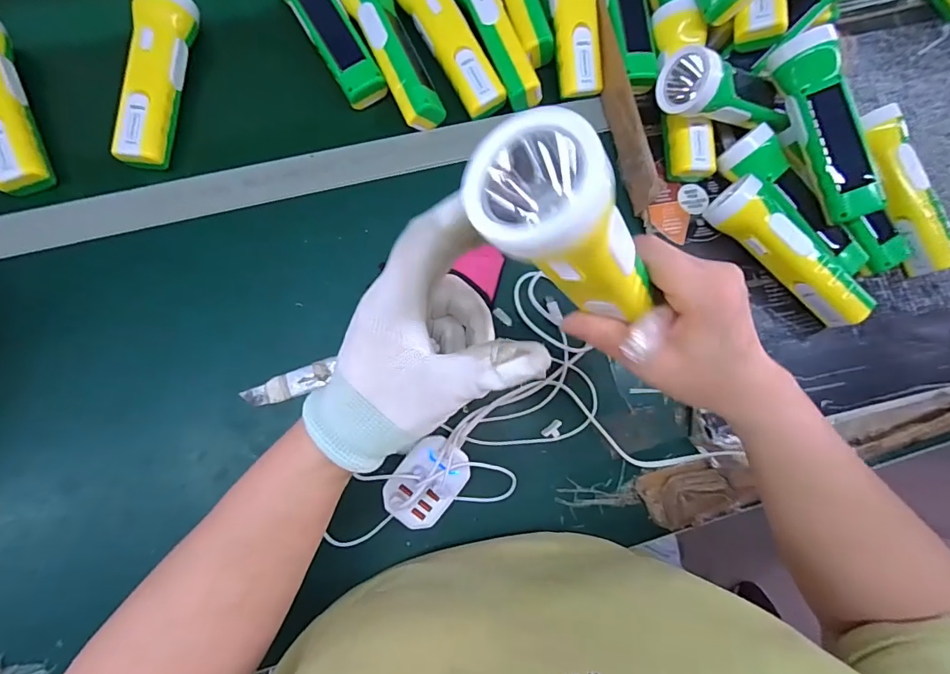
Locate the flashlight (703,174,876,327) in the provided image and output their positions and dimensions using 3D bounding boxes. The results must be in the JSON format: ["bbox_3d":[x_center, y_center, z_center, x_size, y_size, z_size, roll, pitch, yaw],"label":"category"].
[{"bbox_3d":[0.298,-0.081,0.440,0.166,0.050,0.051,41,78,4],"label":"flashlight"}]

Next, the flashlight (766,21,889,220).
[{"bbox_3d":[0.321,-0.190,0.418,0.052,0.046,0.167,-20,81,-9],"label":"flashlight"}]

